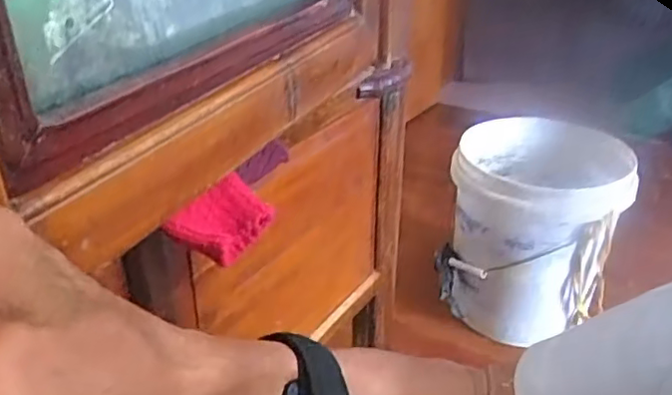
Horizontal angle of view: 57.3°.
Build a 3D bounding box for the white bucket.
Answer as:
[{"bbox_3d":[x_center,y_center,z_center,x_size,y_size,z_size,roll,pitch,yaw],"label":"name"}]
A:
[{"bbox_3d":[0.346,0.043,1.089,0.264,0.282,0.290,0,30,0],"label":"white bucket"}]

